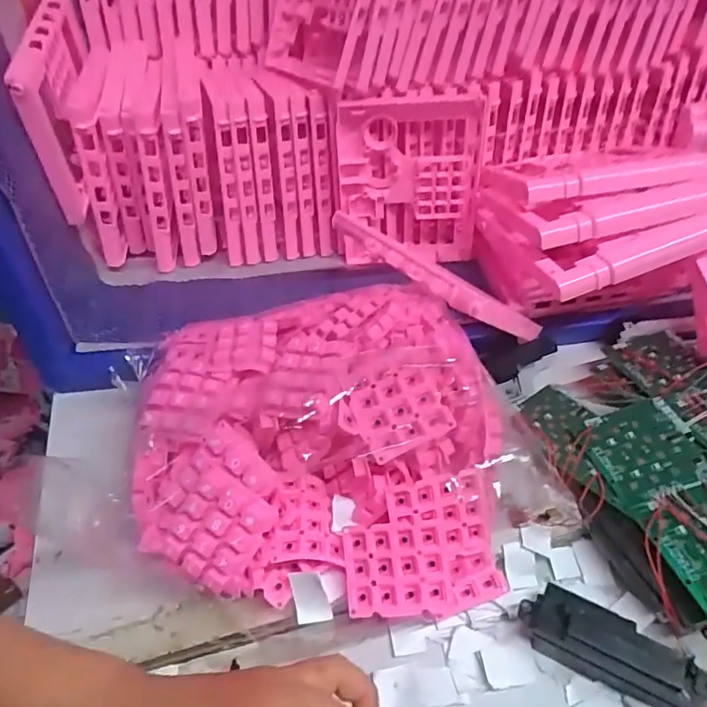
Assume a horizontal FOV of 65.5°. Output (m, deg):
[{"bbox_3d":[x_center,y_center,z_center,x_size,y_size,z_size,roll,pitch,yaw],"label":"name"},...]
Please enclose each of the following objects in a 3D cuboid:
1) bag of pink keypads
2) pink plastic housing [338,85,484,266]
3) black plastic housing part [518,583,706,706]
[{"bbox_3d":[-0.022,0.057,0.371,0.227,0.121,0.209,-1,44,-1],"label":"bag of pink keypads"},{"bbox_3d":[0.054,-0.164,0.535,0.132,0.160,0.044,-8,44,-8],"label":"pink plastic housing"},{"bbox_3d":[0.148,0.171,0.315,0.100,0.035,0.029,25,49,24],"label":"black plastic housing part"}]

